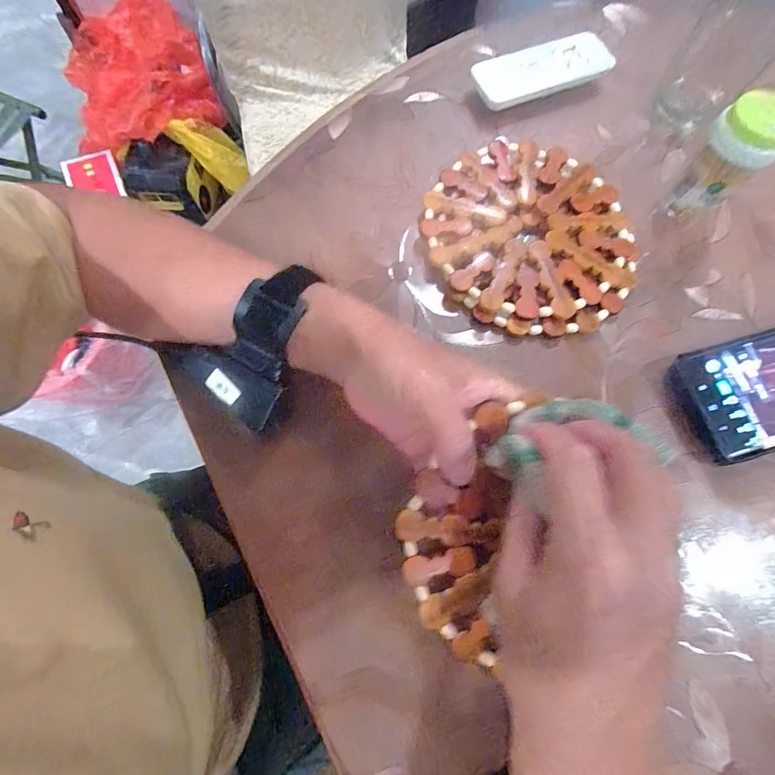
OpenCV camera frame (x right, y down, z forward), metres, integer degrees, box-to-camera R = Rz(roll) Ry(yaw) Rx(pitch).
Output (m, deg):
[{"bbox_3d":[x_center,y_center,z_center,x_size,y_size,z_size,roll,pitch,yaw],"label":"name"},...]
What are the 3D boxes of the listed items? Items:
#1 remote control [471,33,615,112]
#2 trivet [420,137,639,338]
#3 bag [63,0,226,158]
[{"bbox_3d":[0.140,-0.290,0.362,0.124,0.021,0.043,-19,74,-7],"label":"remote control"},{"bbox_3d":[0.112,-0.122,0.317,0.157,0.014,0.169,0,73,-1],"label":"trivet"},{"bbox_3d":[-0.619,-0.758,0.965,0.340,0.142,0.339,-18,74,-7],"label":"bag"}]

